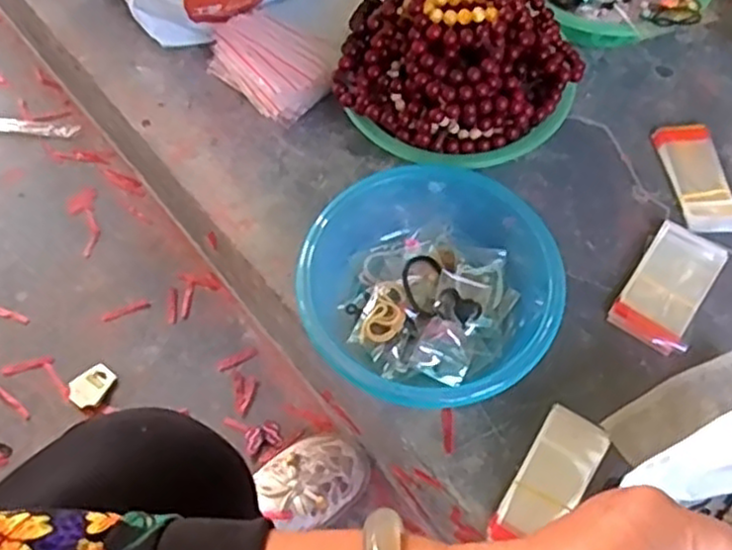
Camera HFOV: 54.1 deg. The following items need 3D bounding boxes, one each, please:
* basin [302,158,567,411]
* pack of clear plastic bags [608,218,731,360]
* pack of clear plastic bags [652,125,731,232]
[{"bbox_3d":[0.060,0.011,0.649,0.212,0.075,0.221,0,63,0],"label":"basin"},{"bbox_3d":[0.285,0.013,0.677,0.068,0.017,0.129,32,67,16],"label":"pack of clear plastic bags"},{"bbox_3d":[0.339,-0.100,0.735,0.058,0.016,0.125,-7,63,-4],"label":"pack of clear plastic bags"}]

